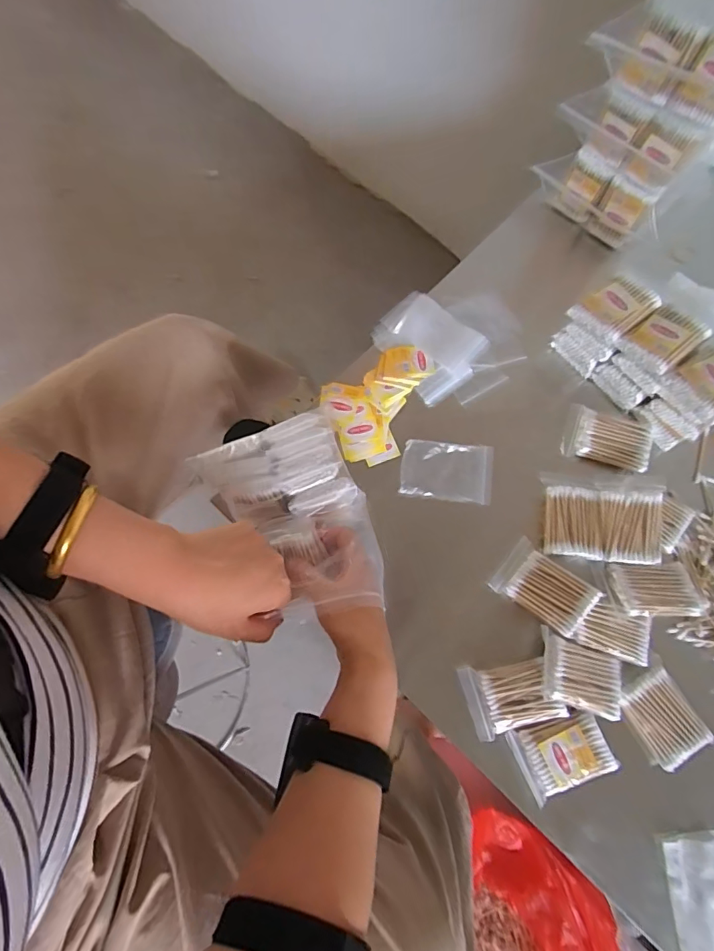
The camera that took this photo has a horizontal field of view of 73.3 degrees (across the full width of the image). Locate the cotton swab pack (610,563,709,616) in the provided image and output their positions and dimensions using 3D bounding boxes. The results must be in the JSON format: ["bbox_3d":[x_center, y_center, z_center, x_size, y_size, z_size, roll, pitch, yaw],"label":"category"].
[{"bbox_3d":[0.300,0.113,0.477,0.081,0.014,0.050,0,73,-1],"label":"cotton swab pack"}]

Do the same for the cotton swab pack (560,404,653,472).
[{"bbox_3d":[0.279,-0.039,0.535,0.086,0.025,0.061,23,74,6],"label":"cotton swab pack"}]

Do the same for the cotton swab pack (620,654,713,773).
[{"bbox_3d":[0.290,0.229,0.457,0.066,0.016,0.076,-30,76,-9],"label":"cotton swab pack"}]

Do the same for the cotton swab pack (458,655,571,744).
[{"bbox_3d":[0.148,0.211,0.462,0.081,0.023,0.064,-17,74,-6],"label":"cotton swab pack"}]

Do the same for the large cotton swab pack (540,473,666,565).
[{"bbox_3d":[0.253,0.043,0.497,0.111,0.015,0.087,2,78,16],"label":"large cotton swab pack"}]

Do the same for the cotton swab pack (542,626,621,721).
[{"bbox_3d":[0.211,0.188,0.453,0.078,0.020,0.059,17,74,4],"label":"cotton swab pack"}]

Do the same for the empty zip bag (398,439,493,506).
[{"bbox_3d":[0.100,-0.005,0.535,0.098,0.008,0.064,7,76,3],"label":"empty zip bag"}]

